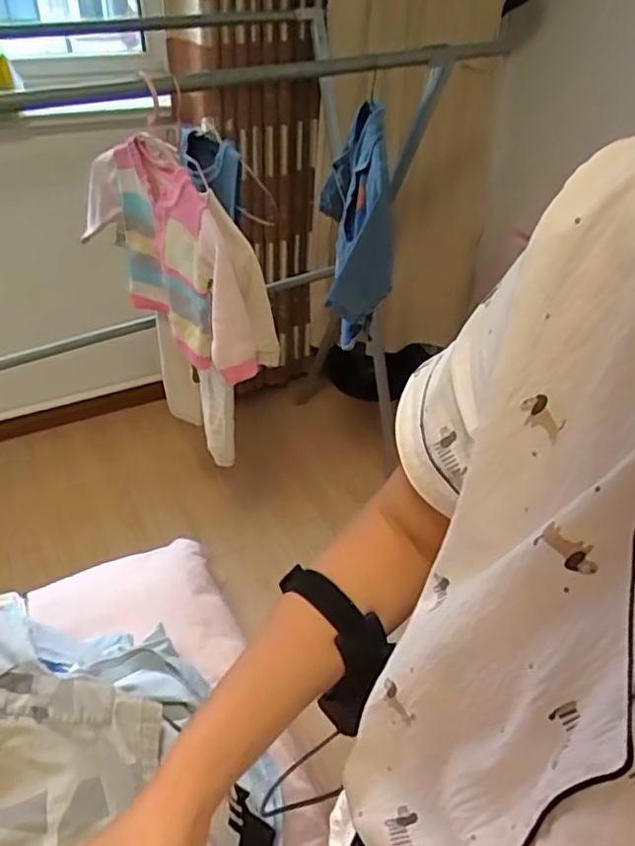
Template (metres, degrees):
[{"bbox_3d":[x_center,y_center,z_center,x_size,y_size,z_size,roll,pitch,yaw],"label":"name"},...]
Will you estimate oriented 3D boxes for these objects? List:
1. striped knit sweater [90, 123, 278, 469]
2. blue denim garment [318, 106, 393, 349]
[{"bbox_3d":[-0.249,-0.187,1.164,0.126,0.579,0.506,-25,48,-28],"label":"striped knit sweater"},{"bbox_3d":[0.077,-0.432,1.290,0.123,0.389,0.472,1,41,-2],"label":"blue denim garment"}]

